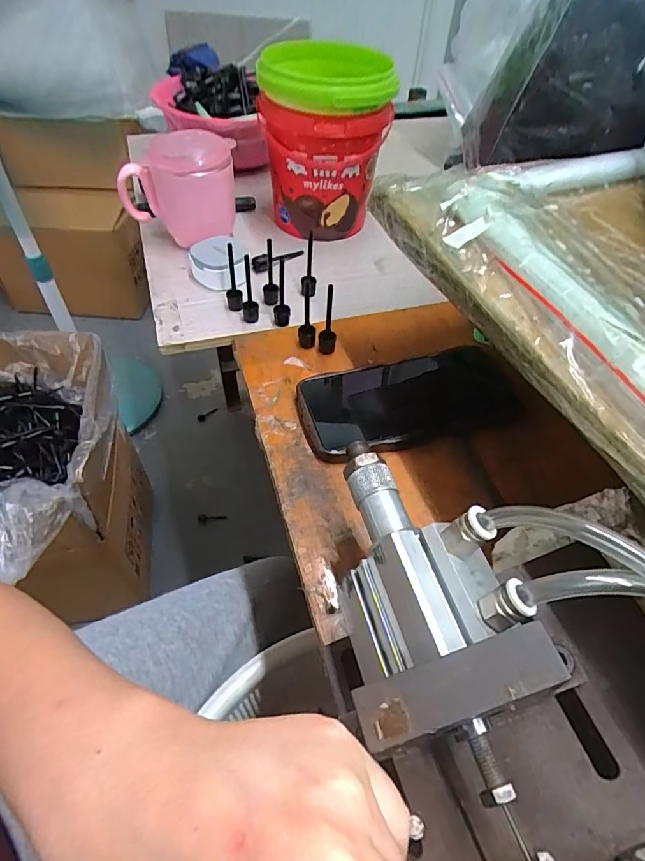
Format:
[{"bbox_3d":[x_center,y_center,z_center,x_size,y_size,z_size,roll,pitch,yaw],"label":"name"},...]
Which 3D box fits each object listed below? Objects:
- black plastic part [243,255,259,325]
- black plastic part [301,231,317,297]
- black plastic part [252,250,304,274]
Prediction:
[{"bbox_3d":[-0.066,-0.124,0.421,0.013,0.060,0.016,-19,54,-18],"label":"black plastic part"},{"bbox_3d":[-0.012,-0.154,0.451,0.013,0.060,0.018,5,51,0],"label":"black plastic part"},{"bbox_3d":[-0.045,-0.183,0.505,0.061,0.019,0.012,-26,57,-23],"label":"black plastic part"}]

